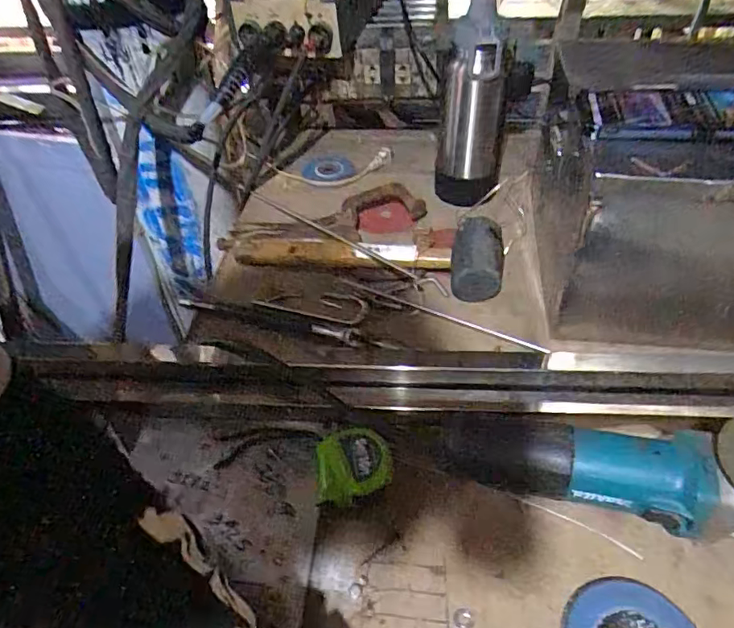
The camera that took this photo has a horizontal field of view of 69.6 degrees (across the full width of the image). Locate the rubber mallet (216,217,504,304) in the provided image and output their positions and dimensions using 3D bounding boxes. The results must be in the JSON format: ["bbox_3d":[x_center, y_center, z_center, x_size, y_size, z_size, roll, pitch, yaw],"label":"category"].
[{"bbox_3d":[-0.008,-0.087,0.687,0.363,0.064,0.100,9,46,13],"label":"rubber mallet"}]

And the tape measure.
[{"bbox_3d":[-0.012,0.137,0.472,0.065,0.031,0.062,-9,45,-5],"label":"tape measure"}]

